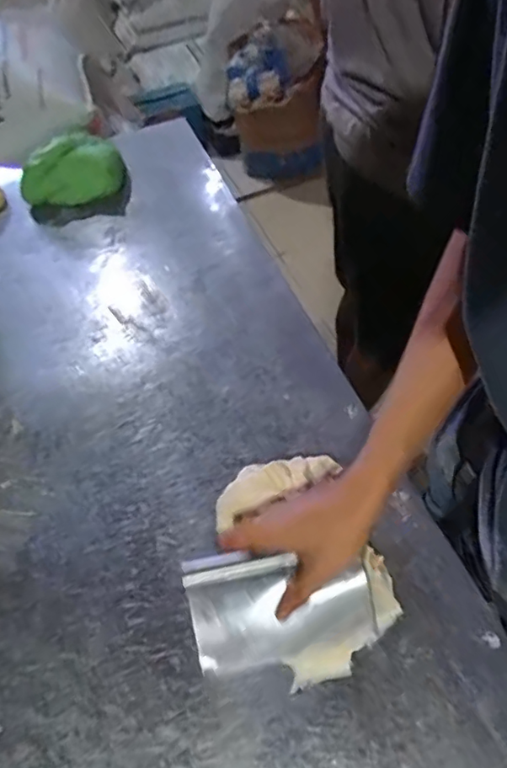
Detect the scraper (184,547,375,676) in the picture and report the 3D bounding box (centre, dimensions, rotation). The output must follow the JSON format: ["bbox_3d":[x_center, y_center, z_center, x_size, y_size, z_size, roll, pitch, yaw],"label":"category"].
[{"bbox_3d":[0.027,0.183,0.455,0.161,0.020,0.097,-5,94,-17],"label":"scraper"}]

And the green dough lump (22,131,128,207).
[{"bbox_3d":[-0.322,-0.380,0.979,0.181,0.091,0.111,-37,58,-22],"label":"green dough lump"}]

